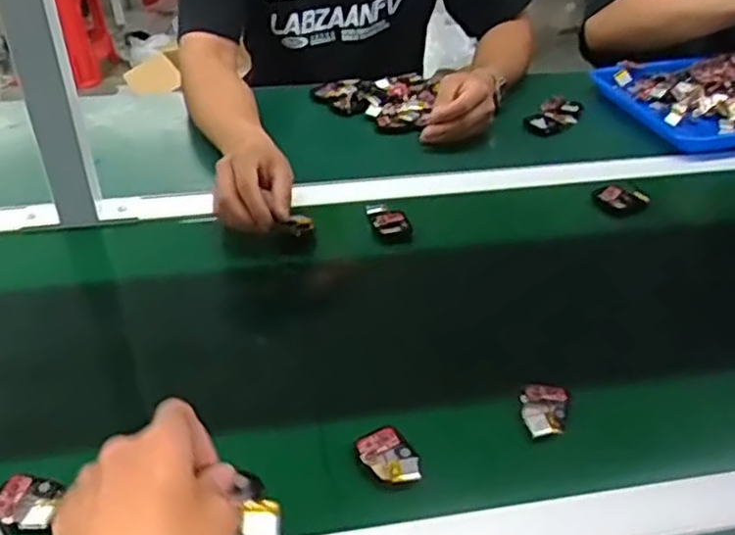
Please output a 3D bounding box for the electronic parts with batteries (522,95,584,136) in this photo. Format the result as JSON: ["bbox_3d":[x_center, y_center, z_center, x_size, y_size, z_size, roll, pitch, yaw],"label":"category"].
[{"bbox_3d":[0.268,-0.216,1.007,0.055,0.030,0.116,22,40,25],"label":"electronic parts with batteries"}]

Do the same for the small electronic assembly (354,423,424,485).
[{"bbox_3d":[0.017,0.134,0.509,0.034,0.015,0.059,-21,42,-29],"label":"small electronic assembly"}]

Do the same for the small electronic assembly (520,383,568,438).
[{"bbox_3d":[0.134,0.109,0.547,0.035,0.010,0.050,12,37,13],"label":"small electronic assembly"}]

